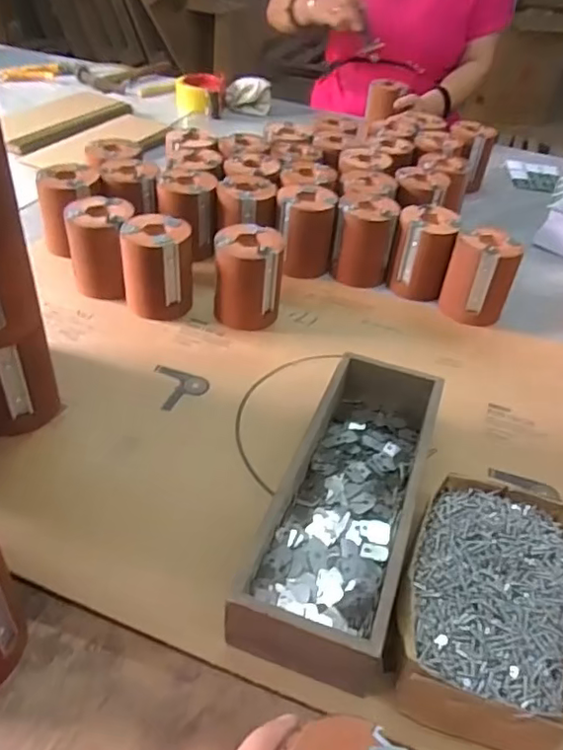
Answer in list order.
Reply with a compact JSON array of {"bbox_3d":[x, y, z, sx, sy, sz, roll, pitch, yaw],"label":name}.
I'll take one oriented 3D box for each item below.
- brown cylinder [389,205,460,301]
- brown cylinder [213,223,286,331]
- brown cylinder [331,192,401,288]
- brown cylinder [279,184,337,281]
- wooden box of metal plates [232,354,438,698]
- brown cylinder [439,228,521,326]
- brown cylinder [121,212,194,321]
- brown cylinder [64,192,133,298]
[{"bbox_3d":[0.185,-0.161,0.756,0.073,0.099,0.076,16,43,13],"label":"brown cylinder"},{"bbox_3d":[-0.039,-0.116,0.679,0.079,0.100,0.073,0,42,-5],"label":"brown cylinder"},{"bbox_3d":[0.111,-0.183,0.773,0.075,0.099,0.084,10,42,5],"label":"brown cylinder"},{"bbox_3d":[0.031,-0.193,0.773,0.071,0.098,0.082,-1,42,-6],"label":"brown cylinder"},{"bbox_3d":[0.059,0.096,0.478,0.102,0.068,0.315,16,43,12],"label":"wooden box of metal plates"},{"bbox_3d":[0.248,-0.122,0.721,0.078,0.099,0.076,21,45,18],"label":"brown cylinder"},{"bbox_3d":[-0.144,-0.128,0.676,0.078,0.097,0.079,1,42,-4],"label":"brown cylinder"},{"bbox_3d":[-0.216,-0.154,0.695,0.069,0.096,0.082,-1,42,-6],"label":"brown cylinder"}]

